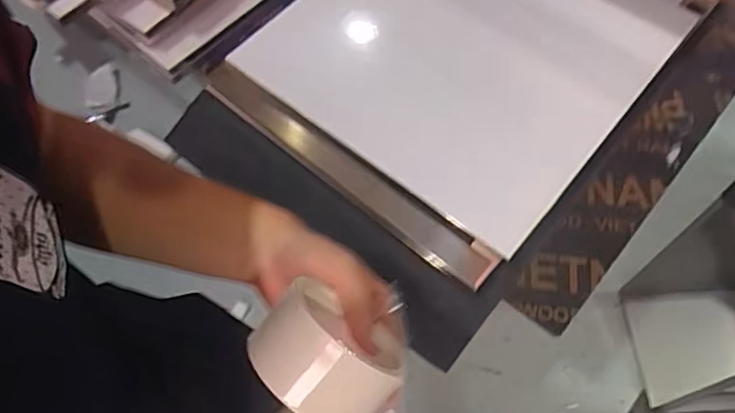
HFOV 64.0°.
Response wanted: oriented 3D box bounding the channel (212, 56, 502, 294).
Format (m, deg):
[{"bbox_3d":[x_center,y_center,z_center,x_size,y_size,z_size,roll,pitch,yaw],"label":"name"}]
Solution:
[{"bbox_3d":[-0.043,-0.061,0.932,0.560,0.021,0.060,37,92,18],"label":"channel"}]

